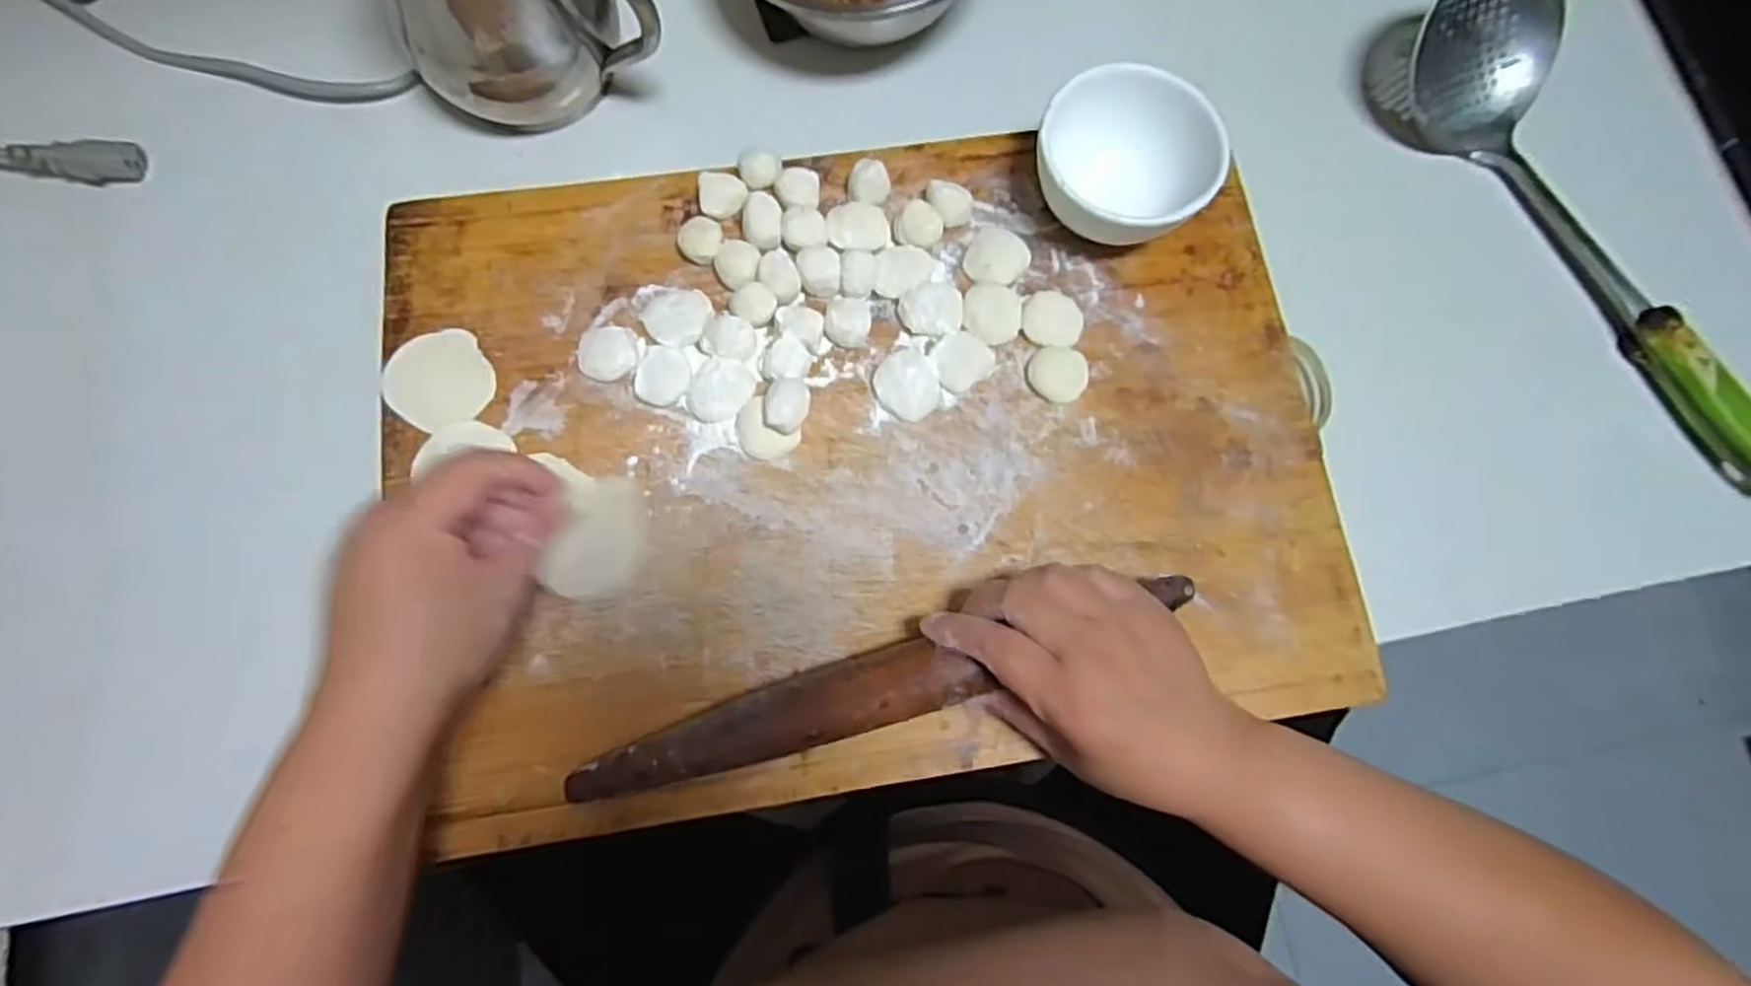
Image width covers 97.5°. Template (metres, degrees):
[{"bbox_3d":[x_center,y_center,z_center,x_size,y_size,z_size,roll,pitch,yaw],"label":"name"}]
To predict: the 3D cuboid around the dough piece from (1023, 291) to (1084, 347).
[{"bbox_3d":[0.099,-0.096,0.428,0.034,0.010,0.029,3,77,-1],"label":"dough piece"}]

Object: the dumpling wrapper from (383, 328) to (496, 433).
[{"bbox_3d":[-0.236,-0.061,0.415,0.054,0.006,0.054,-17,78,-5],"label":"dumpling wrapper"}]

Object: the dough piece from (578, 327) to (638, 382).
[{"bbox_3d":[-0.145,-0.077,0.417,0.030,0.008,0.033,0,77,-1],"label":"dough piece"}]

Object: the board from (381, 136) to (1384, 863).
[{"bbox_3d":[-0.002,-0.029,0.416,0.484,0.032,0.348,-9,77,-1],"label":"board"}]

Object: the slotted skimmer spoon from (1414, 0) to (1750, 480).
[{"bbox_3d":[0.443,-0.165,0.449,0.085,0.062,0.344,-27,79,-7],"label":"slotted skimmer spoon"}]

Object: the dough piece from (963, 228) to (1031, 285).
[{"bbox_3d":[0.070,-0.135,0.436,0.035,0.011,0.036,0,77,-1],"label":"dough piece"}]

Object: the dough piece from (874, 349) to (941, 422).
[{"bbox_3d":[0.018,-0.059,0.418,0.037,0.010,0.034,0,77,-1],"label":"dough piece"}]

